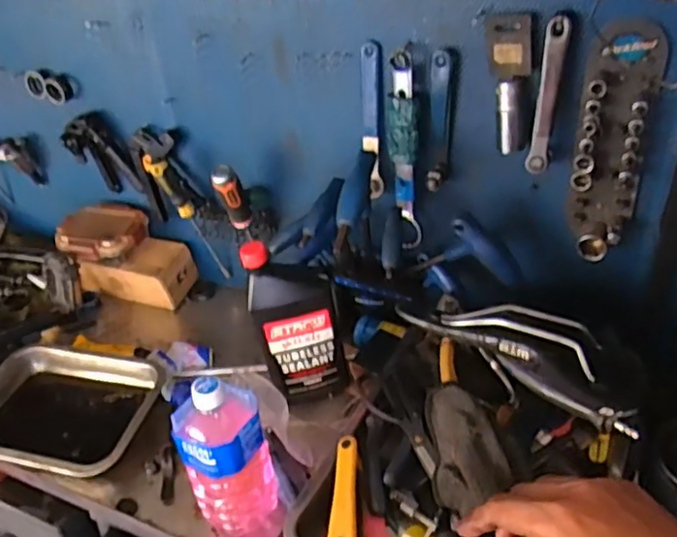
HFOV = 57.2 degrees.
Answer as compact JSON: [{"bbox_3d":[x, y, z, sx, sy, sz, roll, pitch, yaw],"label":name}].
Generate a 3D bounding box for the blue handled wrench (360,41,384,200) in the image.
[{"bbox_3d":[0.041,-0.179,0.774,0.025,0.194,0.015,9,32,22],"label":"blue handled wrench"}]

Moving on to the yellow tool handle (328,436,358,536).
[{"bbox_3d":[0.008,0.236,0.645,0.028,0.011,0.129,-9,42,16],"label":"yellow tool handle"}]

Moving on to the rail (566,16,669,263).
[{"bbox_3d":[0.285,-0.126,0.651,0.071,0.244,0.038,7,38,17],"label":"rail"}]

